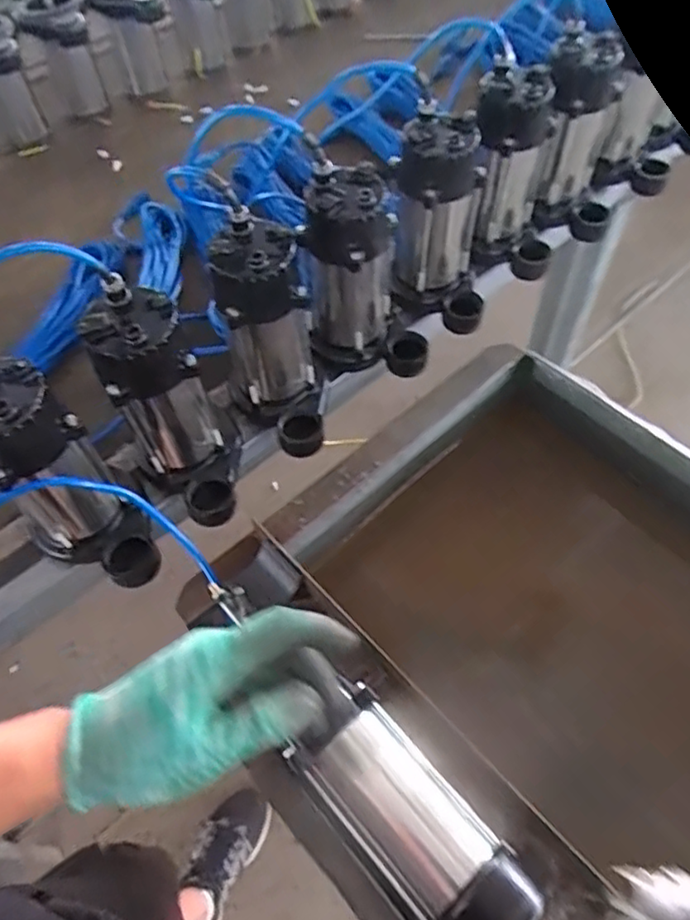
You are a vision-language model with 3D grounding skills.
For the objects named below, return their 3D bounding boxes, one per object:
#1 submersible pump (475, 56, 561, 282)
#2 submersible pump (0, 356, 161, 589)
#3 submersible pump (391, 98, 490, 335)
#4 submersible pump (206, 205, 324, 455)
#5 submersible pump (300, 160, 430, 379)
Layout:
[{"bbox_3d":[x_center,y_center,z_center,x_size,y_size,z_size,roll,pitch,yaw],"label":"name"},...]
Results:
[{"bbox_3d":[0.233,-0.385,0.849,0.123,0.244,0.120,6,57,8],"label":"submersible pump"},{"bbox_3d":[-0.274,0.026,0.606,0.154,0.238,0.111,39,66,25],"label":"submersible pump"},{"bbox_3d":[0.122,-0.288,0.794,0.116,0.243,0.122,-2,56,2],"label":"submersible pump"},{"bbox_3d":[-0.084,-0.124,0.688,0.108,0.227,0.140,-11,56,-4],"label":"submersible pump"},{"bbox_3d":[0.023,-0.209,0.744,0.138,0.242,0.116,-12,56,-5],"label":"submersible pump"}]

